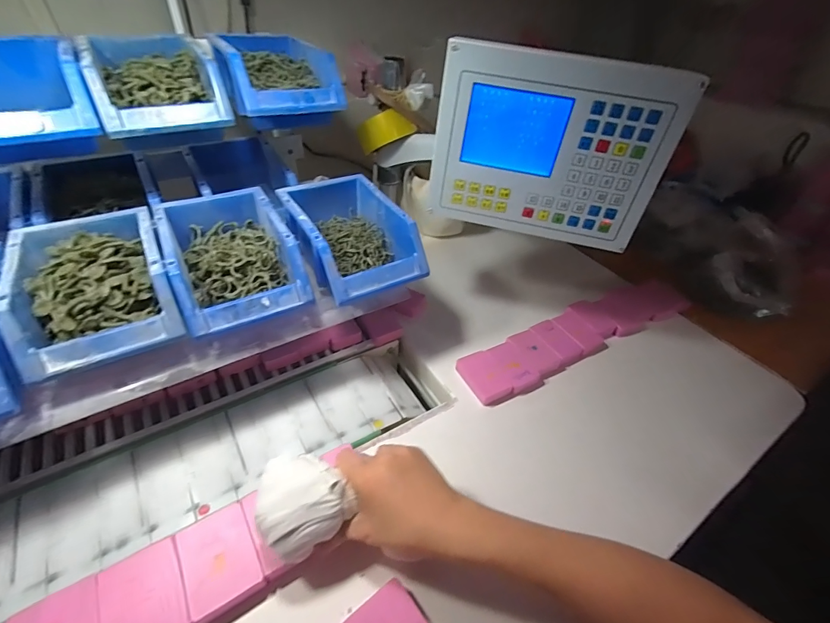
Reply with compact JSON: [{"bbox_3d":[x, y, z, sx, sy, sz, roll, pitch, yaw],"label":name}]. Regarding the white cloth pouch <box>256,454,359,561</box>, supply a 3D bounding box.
[{"bbox_3d":[-0.102,0.164,0.349,0.072,0.038,0.077,-23,46,-28],"label":"white cloth pouch"}]

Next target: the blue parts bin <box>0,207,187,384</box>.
[{"bbox_3d":[-0.311,-0.031,0.385,0.119,0.062,0.174,-20,48,-26],"label":"blue parts bin"}]

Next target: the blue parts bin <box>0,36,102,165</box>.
[{"bbox_3d":[-0.404,-0.215,0.399,0.122,0.084,0.168,-23,49,-29],"label":"blue parts bin"}]

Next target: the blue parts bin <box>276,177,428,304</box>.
[{"bbox_3d":[-0.080,-0.096,0.487,0.120,0.067,0.170,-21,48,-27],"label":"blue parts bin"}]

